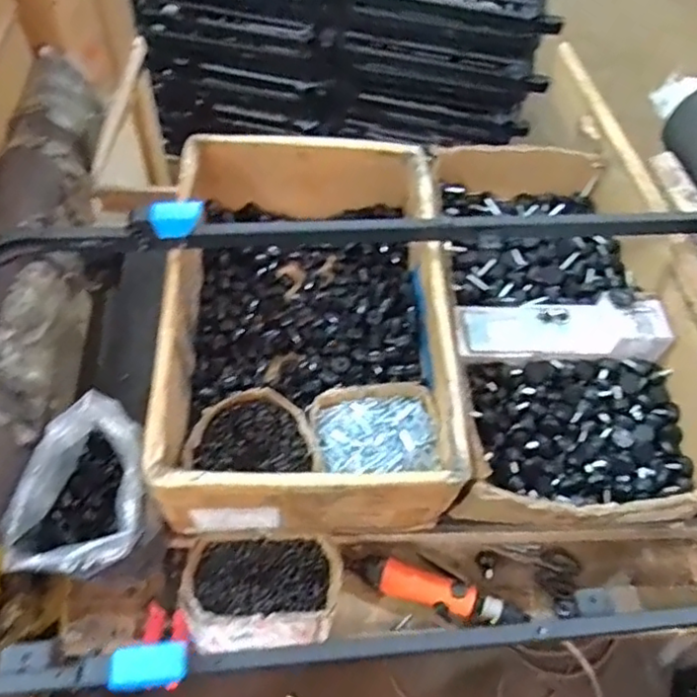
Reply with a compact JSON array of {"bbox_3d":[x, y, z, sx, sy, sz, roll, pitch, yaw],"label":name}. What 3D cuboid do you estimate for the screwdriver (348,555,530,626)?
[{"bbox_3d":[0.108,0.304,0.792,0.215,0.036,0.043,16,59,6],"label":"screwdriver"}]

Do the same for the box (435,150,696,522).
[{"bbox_3d":[0.300,-0.043,0.906,0.328,0.104,0.586,1,58,-4],"label":"box"}]

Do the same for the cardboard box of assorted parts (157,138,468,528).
[{"bbox_3d":[-0.049,-0.036,0.856,0.346,0.160,0.528,-1,59,-5],"label":"cardboard box of assorted parts"}]

